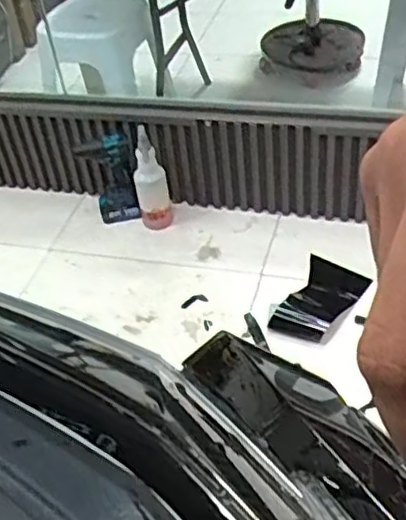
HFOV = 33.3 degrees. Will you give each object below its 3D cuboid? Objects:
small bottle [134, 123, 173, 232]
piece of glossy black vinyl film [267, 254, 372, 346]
[{"bbox_3d":[-0.132,-0.197,1.773,0.087,0.308,0.081,-13,42,-6],"label":"small bottle"},{"bbox_3d":[0.275,0.100,1.645,0.162,0.030,0.292,23,50,29],"label":"piece of glossy black vinyl film"}]

